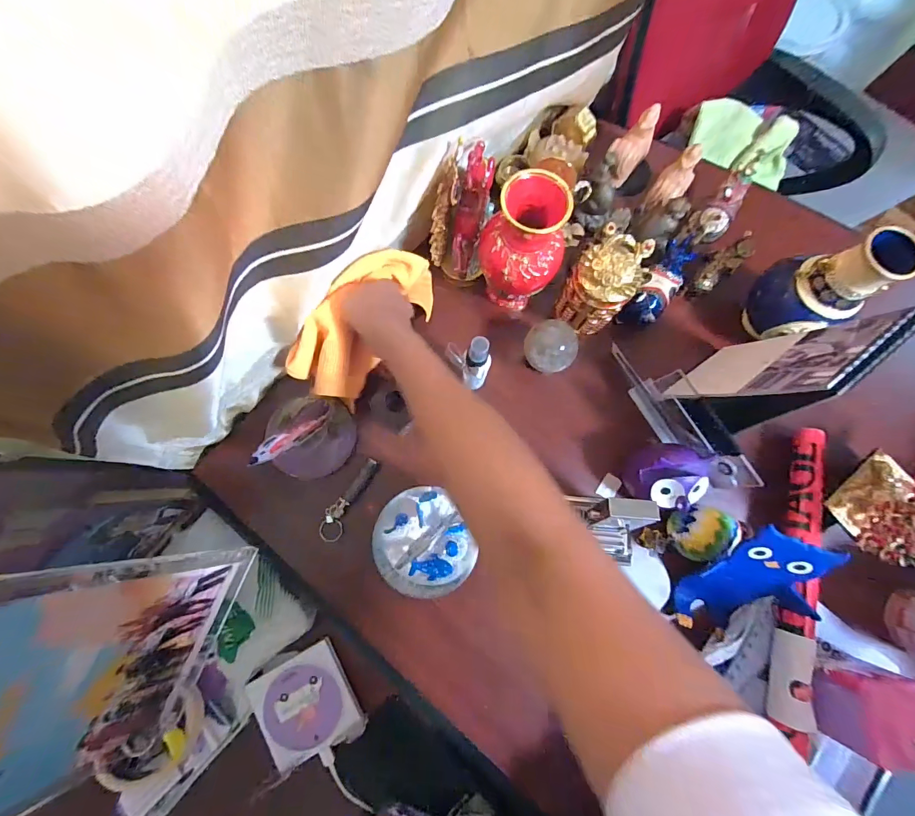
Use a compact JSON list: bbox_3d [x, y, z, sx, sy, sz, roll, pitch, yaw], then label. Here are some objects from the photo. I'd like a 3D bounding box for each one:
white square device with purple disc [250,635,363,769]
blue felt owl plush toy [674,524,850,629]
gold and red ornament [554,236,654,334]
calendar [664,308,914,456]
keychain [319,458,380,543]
[{"bbox_3d":[-0.170,0.331,0.444,0.101,0.010,0.098,-29,81,-5],"label":"white square device with purple disc"},{"bbox_3d":[0.281,0.174,0.377,0.080,0.155,0.032,25,43,4],"label":"blue felt owl plush toy"},{"bbox_3d":[0.153,-0.129,0.422,0.062,0.106,0.060,37,82,6],"label":"gold and red ornament"},{"bbox_3d":[0.293,-0.024,0.376,0.122,0.183,0.078,-29,81,-5],"label":"calendar"},{"bbox_3d":[-0.121,0.101,0.439,0.025,0.022,0.100,30,81,5],"label":"keychain"}]

